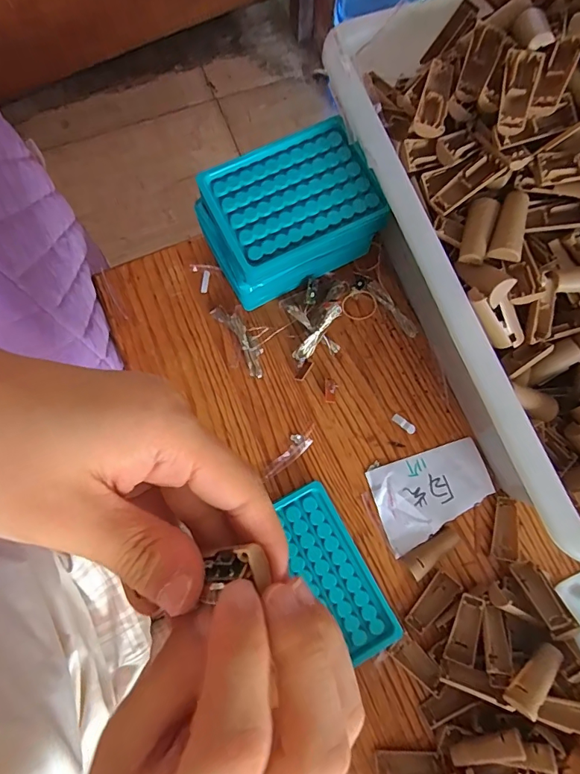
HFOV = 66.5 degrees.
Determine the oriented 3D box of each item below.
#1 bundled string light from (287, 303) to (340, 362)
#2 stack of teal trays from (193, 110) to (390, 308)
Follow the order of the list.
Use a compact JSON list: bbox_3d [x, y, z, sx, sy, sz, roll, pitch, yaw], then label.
[{"bbox_3d":[0.022,-0.050,0.391,0.043,0.029,0.045,-5,77,-3],"label":"bundled string light"},{"bbox_3d":[-0.003,-0.144,0.378,0.132,0.075,0.093,-24,79,-7],"label":"stack of teal trays"}]

